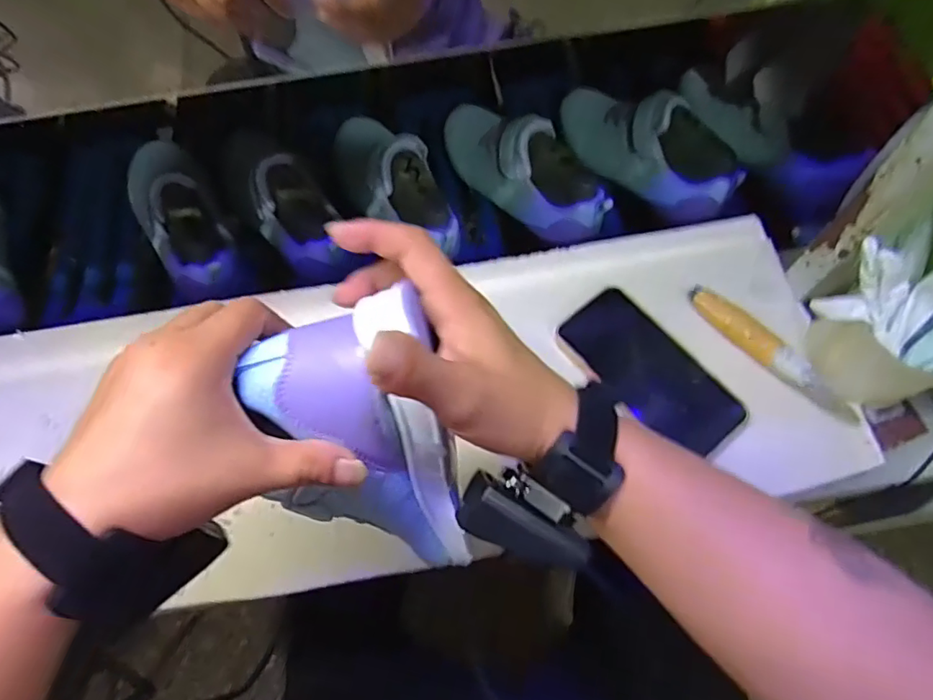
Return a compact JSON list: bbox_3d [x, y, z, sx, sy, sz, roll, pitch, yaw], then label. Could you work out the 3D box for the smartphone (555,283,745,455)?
[{"bbox_3d":[0.156,0.020,0.484,0.077,0.008,0.161,-40,70,-15],"label":"smartphone"}]

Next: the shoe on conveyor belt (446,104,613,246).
[{"bbox_3d":[0.053,-0.207,0.618,0.076,0.093,0.237,-36,69,-13],"label":"shoe on conveyor belt"}]

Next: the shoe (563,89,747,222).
[{"bbox_3d":[0.195,-0.229,0.623,0.075,0.082,0.230,-39,70,-15],"label":"shoe"}]

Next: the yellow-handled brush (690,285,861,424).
[{"bbox_3d":[0.262,0.001,0.484,0.022,0.016,0.166,-41,70,-15],"label":"yellow-handled brush"}]

